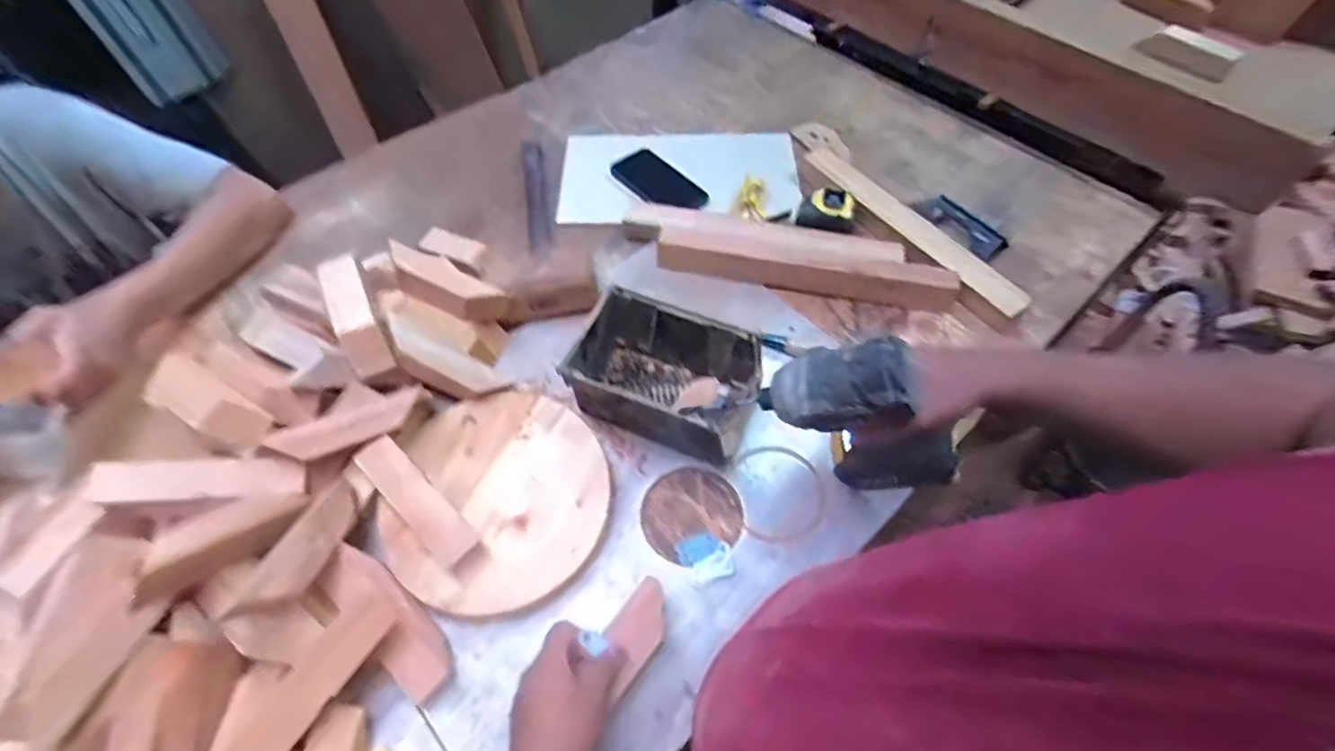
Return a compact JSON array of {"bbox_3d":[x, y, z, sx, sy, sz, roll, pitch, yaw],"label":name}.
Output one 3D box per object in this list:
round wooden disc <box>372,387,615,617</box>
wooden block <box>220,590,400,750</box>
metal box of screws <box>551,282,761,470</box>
[{"bbox_3d":[-0.183,0.124,0.613,0.233,0.029,0.232,1,61,-2],"label":"round wooden disc"},{"bbox_3d":[-0.314,0.271,0.509,0.049,0.019,0.160,29,62,17],"label":"wooden block"},{"bbox_3d":[-0.002,0.007,0.661,0.194,0.113,0.129,18,59,11],"label":"metal box of screws"}]

